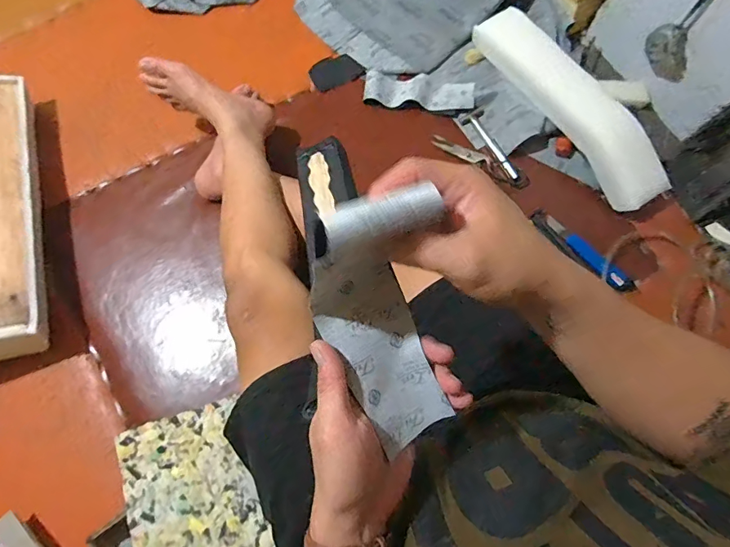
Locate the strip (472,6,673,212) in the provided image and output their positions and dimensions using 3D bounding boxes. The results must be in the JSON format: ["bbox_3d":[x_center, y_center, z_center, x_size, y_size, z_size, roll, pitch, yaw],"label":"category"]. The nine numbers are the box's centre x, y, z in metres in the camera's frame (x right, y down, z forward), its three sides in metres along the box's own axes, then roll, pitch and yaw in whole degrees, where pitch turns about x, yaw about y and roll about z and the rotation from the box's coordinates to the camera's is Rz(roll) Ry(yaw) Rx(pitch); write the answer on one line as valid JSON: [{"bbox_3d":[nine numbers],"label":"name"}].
[{"bbox_3d":[0.395,-0.329,0.889,0.089,0.086,0.477,-35,77,-10],"label":"strip"}]

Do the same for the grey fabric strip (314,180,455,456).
[{"bbox_3d":[0.010,0.032,0.327,0.083,0.198,0.074,-9,35,-3],"label":"grey fabric strip"}]

